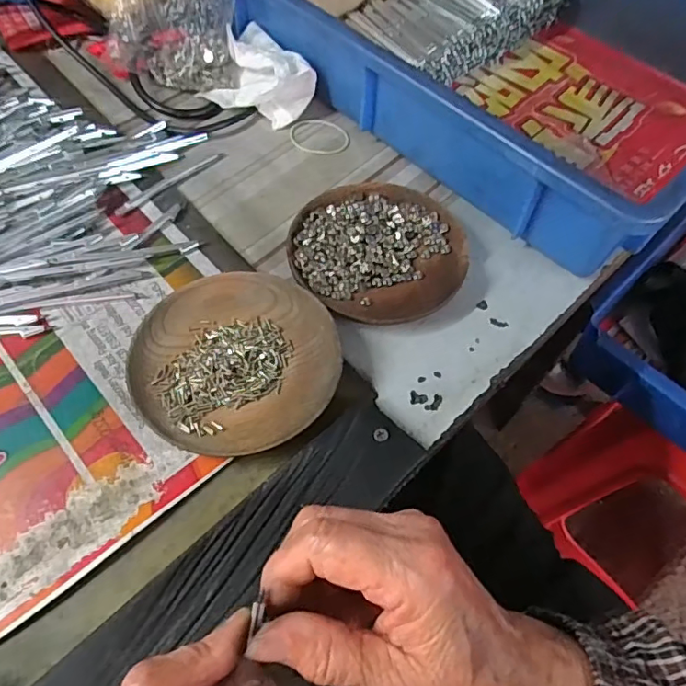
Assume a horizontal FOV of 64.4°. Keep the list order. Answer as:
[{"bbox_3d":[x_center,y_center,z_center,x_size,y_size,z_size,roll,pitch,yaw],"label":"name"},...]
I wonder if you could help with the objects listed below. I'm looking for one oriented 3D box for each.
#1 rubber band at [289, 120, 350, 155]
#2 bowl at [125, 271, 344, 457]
[{"bbox_3d":[-0.019,-0.165,0.436,0.047,0.004,0.039,41,65,19],"label":"rubber band"},{"bbox_3d":[-0.061,0.009,0.314,0.111,0.018,0.116,2,59,-3],"label":"bowl"}]

